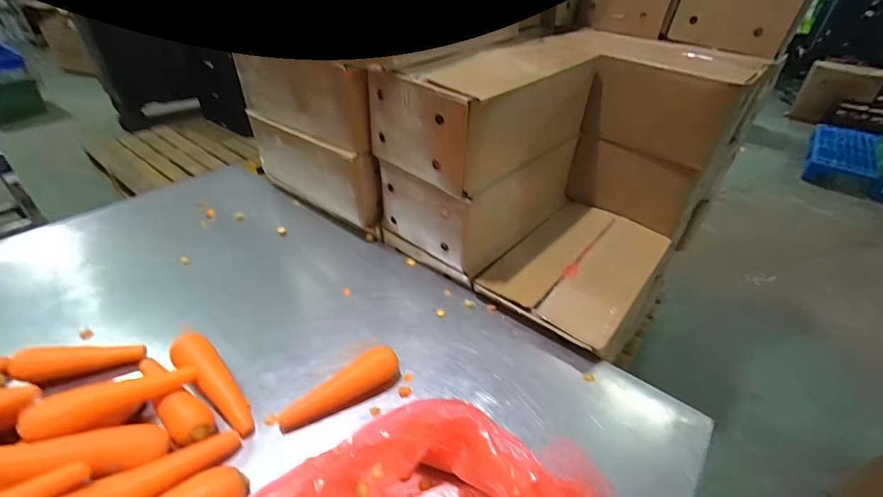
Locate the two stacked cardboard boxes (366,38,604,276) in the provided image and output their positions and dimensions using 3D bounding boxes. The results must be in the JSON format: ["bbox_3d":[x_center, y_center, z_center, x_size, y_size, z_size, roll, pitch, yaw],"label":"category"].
[{"bbox_3d":[0.095,-0.209,0.865,0.257,0.368,0.412,31,45,32],"label":"two stacked cardboard boxes"}]

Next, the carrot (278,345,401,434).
[{"bbox_3d":[-0.148,0.208,0.604,0.184,0.047,0.046,-22,44,-30],"label":"carrot"}]

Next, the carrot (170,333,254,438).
[{"bbox_3d":[-0.336,0.196,0.607,0.193,0.047,0.049,28,43,29],"label":"carrot"}]

